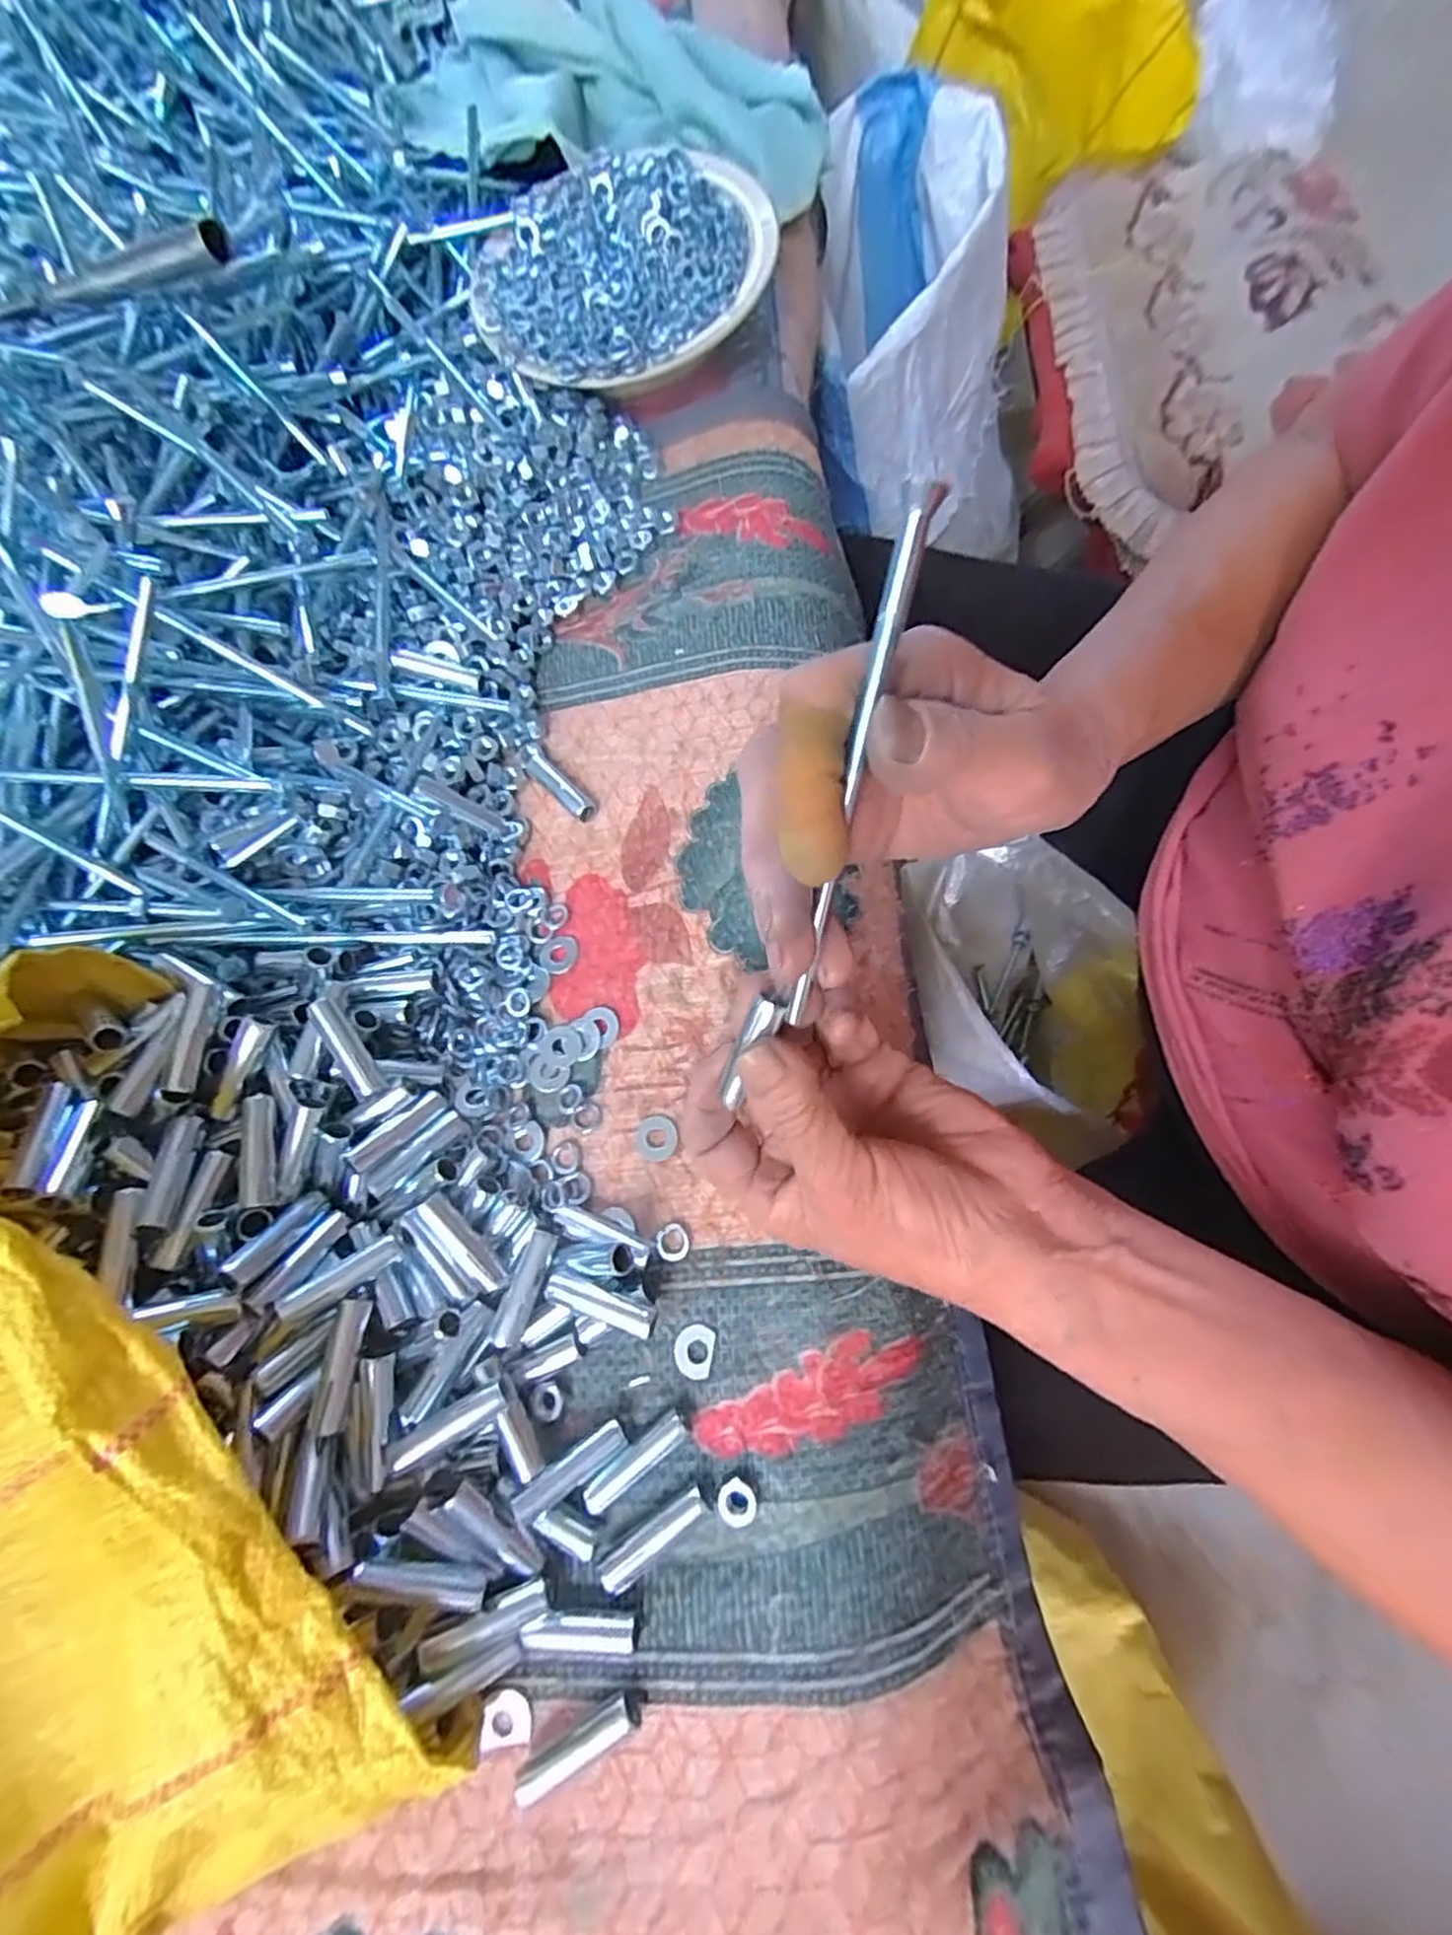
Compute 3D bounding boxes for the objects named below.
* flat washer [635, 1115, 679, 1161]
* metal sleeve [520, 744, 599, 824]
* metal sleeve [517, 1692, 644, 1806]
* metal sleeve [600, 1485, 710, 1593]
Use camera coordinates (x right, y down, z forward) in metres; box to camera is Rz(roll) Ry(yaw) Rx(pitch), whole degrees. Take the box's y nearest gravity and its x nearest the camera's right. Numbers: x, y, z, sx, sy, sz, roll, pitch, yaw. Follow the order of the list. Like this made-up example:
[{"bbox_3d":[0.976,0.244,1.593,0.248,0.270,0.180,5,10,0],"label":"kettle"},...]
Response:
[{"bbox_3d":[-0.029,0.072,0.308,0.018,0.004,0.018,-2,72,7],"label":"flat washer"},{"bbox_3d":[-0.085,-0.094,0.363,0.013,0.008,0.055,-44,72,-7],"label":"metal sleeve"},{"bbox_3d":[-0.048,0.254,0.238,0.044,0.009,0.009,-33,71,-4],"label":"metal sleeve"},{"bbox_3d":[-0.025,0.199,0.255,0.042,0.008,0.010,-39,72,-5],"label":"metal sleeve"}]

